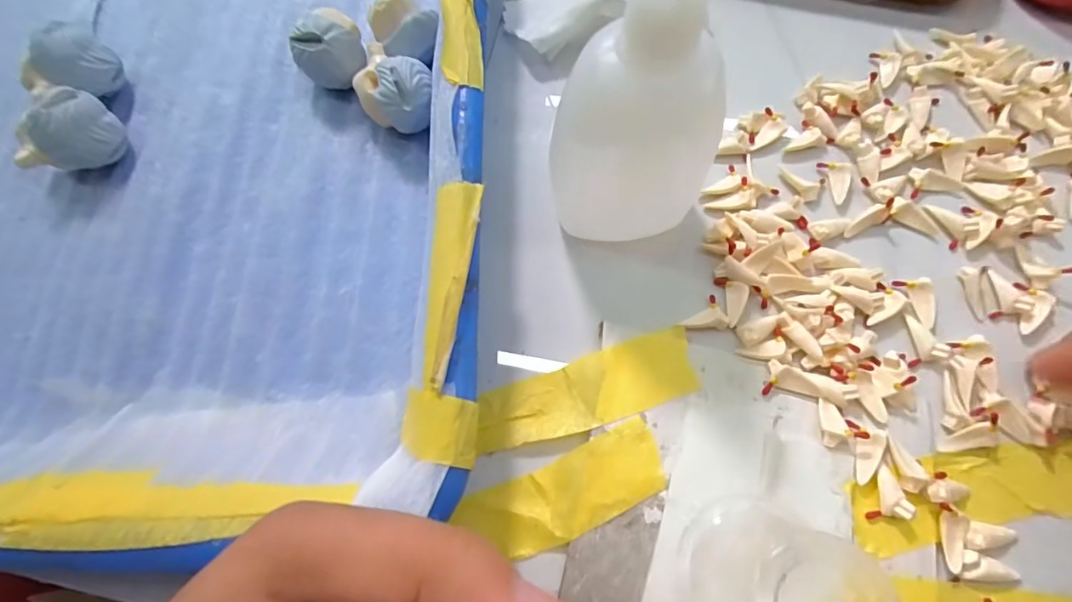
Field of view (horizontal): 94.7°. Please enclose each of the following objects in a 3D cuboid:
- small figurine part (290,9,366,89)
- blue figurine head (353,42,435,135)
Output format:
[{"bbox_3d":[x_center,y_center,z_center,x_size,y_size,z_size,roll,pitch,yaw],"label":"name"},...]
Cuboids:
[{"bbox_3d":[-0.072,-0.087,0.170,0.022,0.024,0.024,-23,71,-7],"label":"small figurine part"},{"bbox_3d":[-0.045,-0.069,0.165,0.031,0.022,0.021,31,75,12],"label":"blue figurine head"}]

